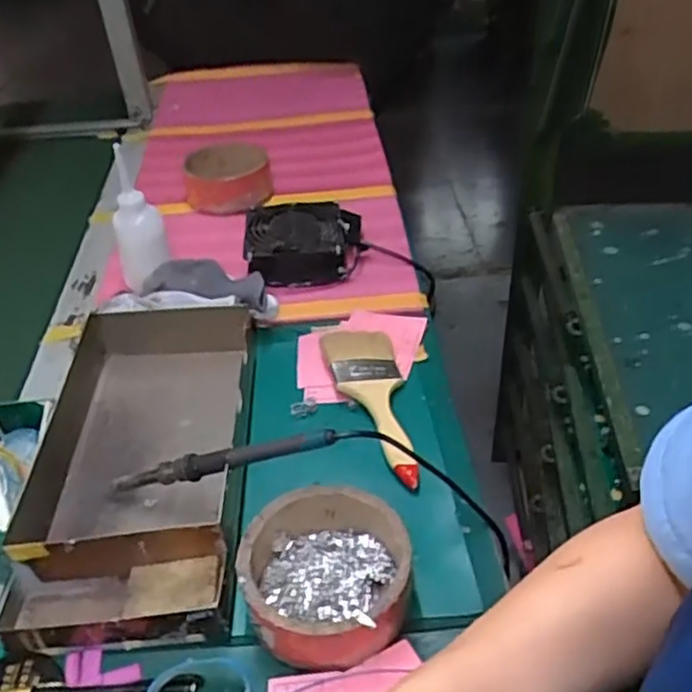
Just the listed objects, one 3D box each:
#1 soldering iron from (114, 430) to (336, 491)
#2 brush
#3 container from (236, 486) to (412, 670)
[{"bbox_3d":[-0.103,0.093,0.567,0.203,0.020,0.015,-15,37,18],"label":"soldering iron"},{"bbox_3d":[0.027,0.050,0.680,0.070,0.032,0.194,-9,40,-6],"label":"brush"},{"bbox_3d":[-0.015,0.168,0.522,0.119,0.053,0.118,-2,40,2],"label":"container"}]

